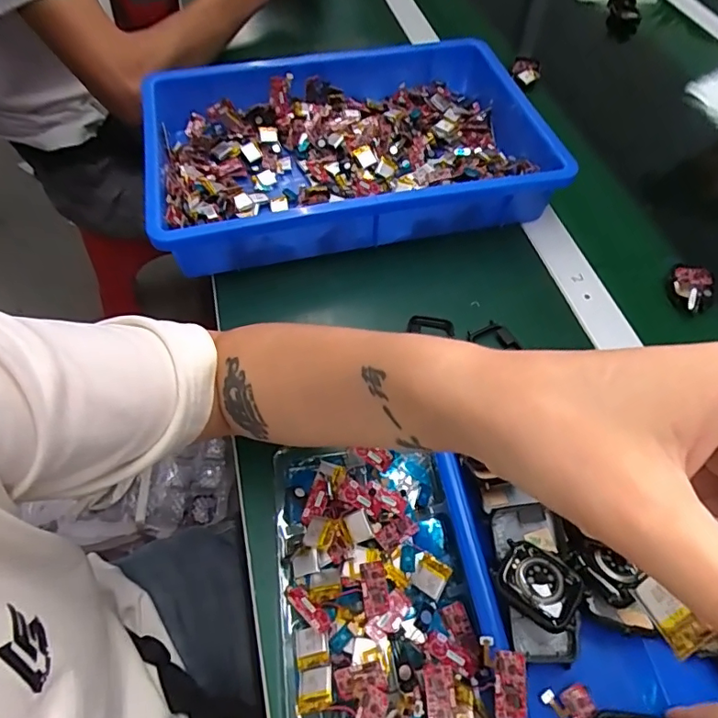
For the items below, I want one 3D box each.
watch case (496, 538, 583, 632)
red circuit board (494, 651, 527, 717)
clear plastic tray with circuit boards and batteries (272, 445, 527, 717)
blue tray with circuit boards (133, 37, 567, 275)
[{"bbox_3d":[0.097,0.121,0.279,0.042,0.013,0.036,37,62,20],"label":"watch case"},{"bbox_3d":[0.073,0.157,0.248,0.014,0.004,0.029,-4,50,20],"label":"red circuit board"},{"bbox_3d":[0.014,0.162,0.271,0.112,0.046,0.270,-5,57,-6],"label":"clear plastic tray with circuit boards and batteries"},{"bbox_3d":[-0.009,-0.215,0.510,0.371,0.073,0.268,-9,57,-9],"label":"blue tray with circuit boards"}]

